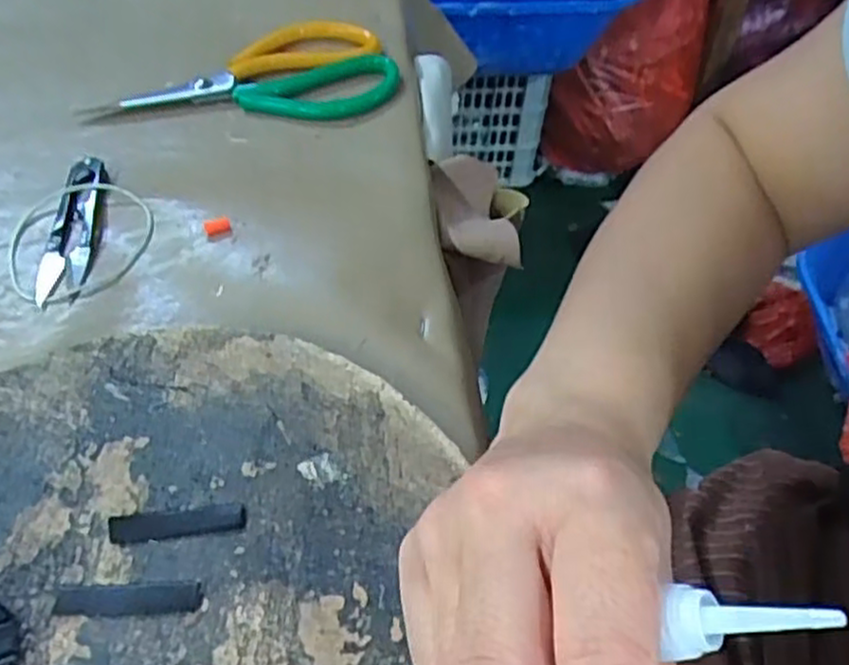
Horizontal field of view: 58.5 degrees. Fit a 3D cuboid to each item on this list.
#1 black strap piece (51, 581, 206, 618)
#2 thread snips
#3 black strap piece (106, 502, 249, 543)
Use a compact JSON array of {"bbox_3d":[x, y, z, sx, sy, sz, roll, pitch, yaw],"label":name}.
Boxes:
[{"bbox_3d":[-0.100,0.090,0.256,0.047,0.004,0.011,-1,50,-3],"label":"black strap piece"},{"bbox_3d":[-0.180,-0.056,0.388,0.024,0.009,0.095,-2,51,-4],"label":"thread snips"},{"bbox_3d":[-0.089,0.068,0.274,0.046,0.004,0.012,-5,51,-6],"label":"black strap piece"}]

